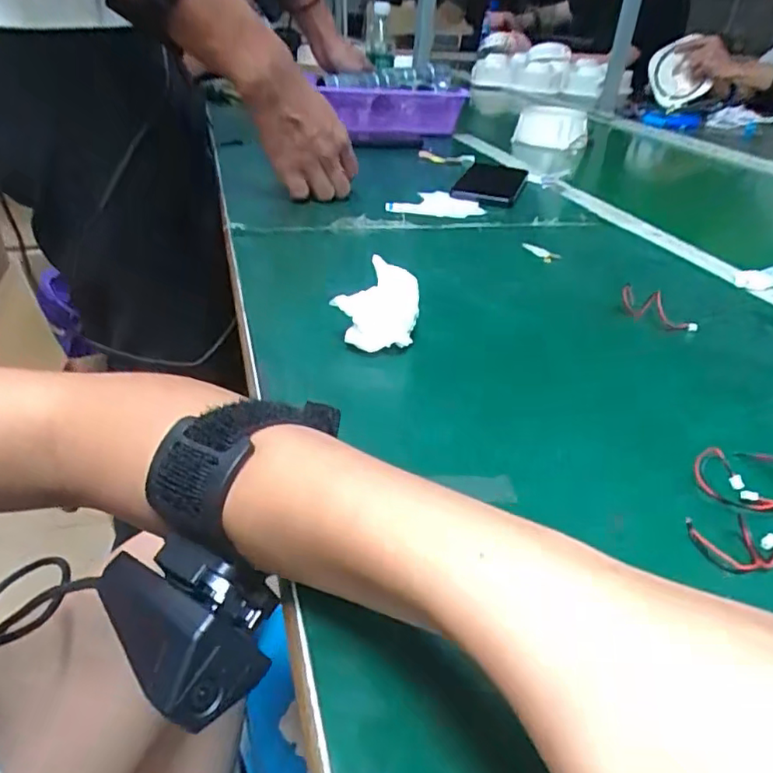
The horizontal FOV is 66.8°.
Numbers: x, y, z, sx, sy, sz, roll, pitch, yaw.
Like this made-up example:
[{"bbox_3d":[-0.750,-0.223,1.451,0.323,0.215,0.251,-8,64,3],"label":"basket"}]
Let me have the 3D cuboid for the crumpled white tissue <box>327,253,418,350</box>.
[{"bbox_3d":[-0.005,-0.046,0.358,0.045,0.044,0.045,18,36,21],"label":"crumpled white tissue"}]

